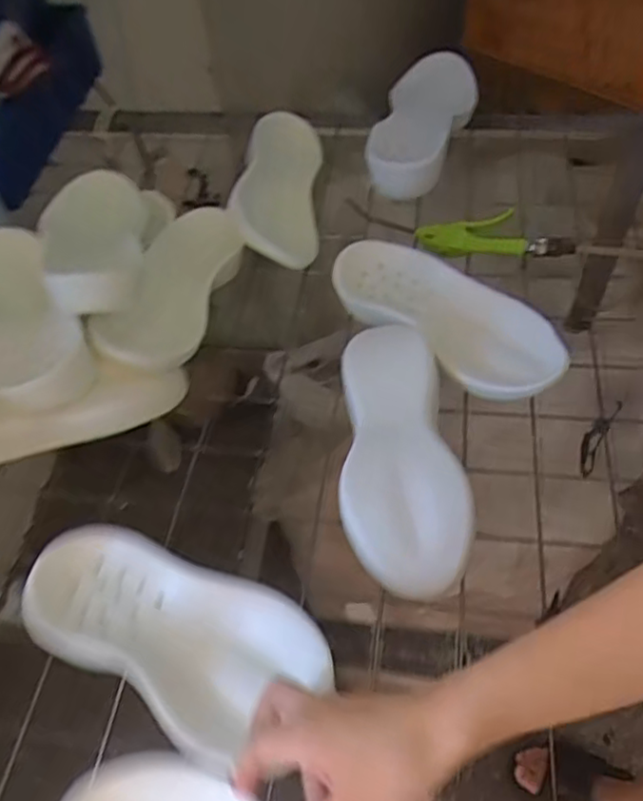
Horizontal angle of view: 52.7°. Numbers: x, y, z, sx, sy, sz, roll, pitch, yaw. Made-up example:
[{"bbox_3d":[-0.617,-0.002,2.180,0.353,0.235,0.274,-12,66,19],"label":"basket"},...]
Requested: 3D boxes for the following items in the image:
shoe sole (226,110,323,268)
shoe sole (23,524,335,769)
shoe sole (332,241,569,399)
[{"bbox_3d":[-0.058,-0.271,0.829,0.106,0.061,0.269,-1,53,5],"label":"shoe sole"},{"bbox_3d":[-0.115,0.173,0.482,0.240,0.030,0.113,15,55,20],"label":"shoe sole"},{"bbox_3d":[0.130,-0.095,0.688,0.110,0.027,0.269,-39,59,-22],"label":"shoe sole"}]

